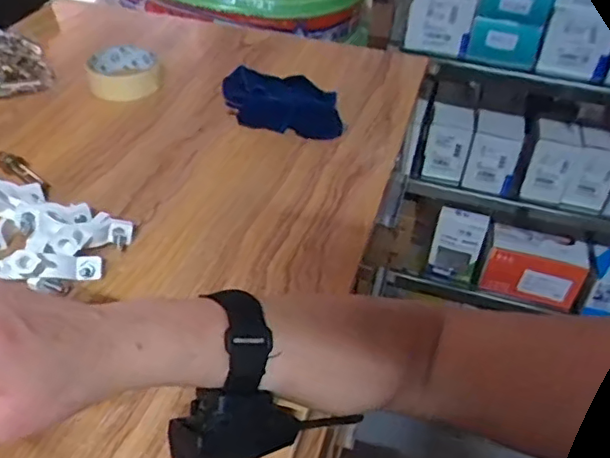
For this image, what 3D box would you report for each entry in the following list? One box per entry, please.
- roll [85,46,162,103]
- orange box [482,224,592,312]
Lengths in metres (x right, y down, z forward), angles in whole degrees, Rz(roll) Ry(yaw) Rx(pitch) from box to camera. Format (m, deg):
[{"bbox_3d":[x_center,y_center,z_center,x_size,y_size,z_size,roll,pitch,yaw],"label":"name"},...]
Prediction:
[{"bbox_3d":[-0.213,-0.185,0.689,0.079,0.028,0.087,-6,41,-11],"label":"roll"},{"bbox_3d":[0.408,0.065,1.047,0.160,0.108,0.075,13,41,12],"label":"orange box"}]

